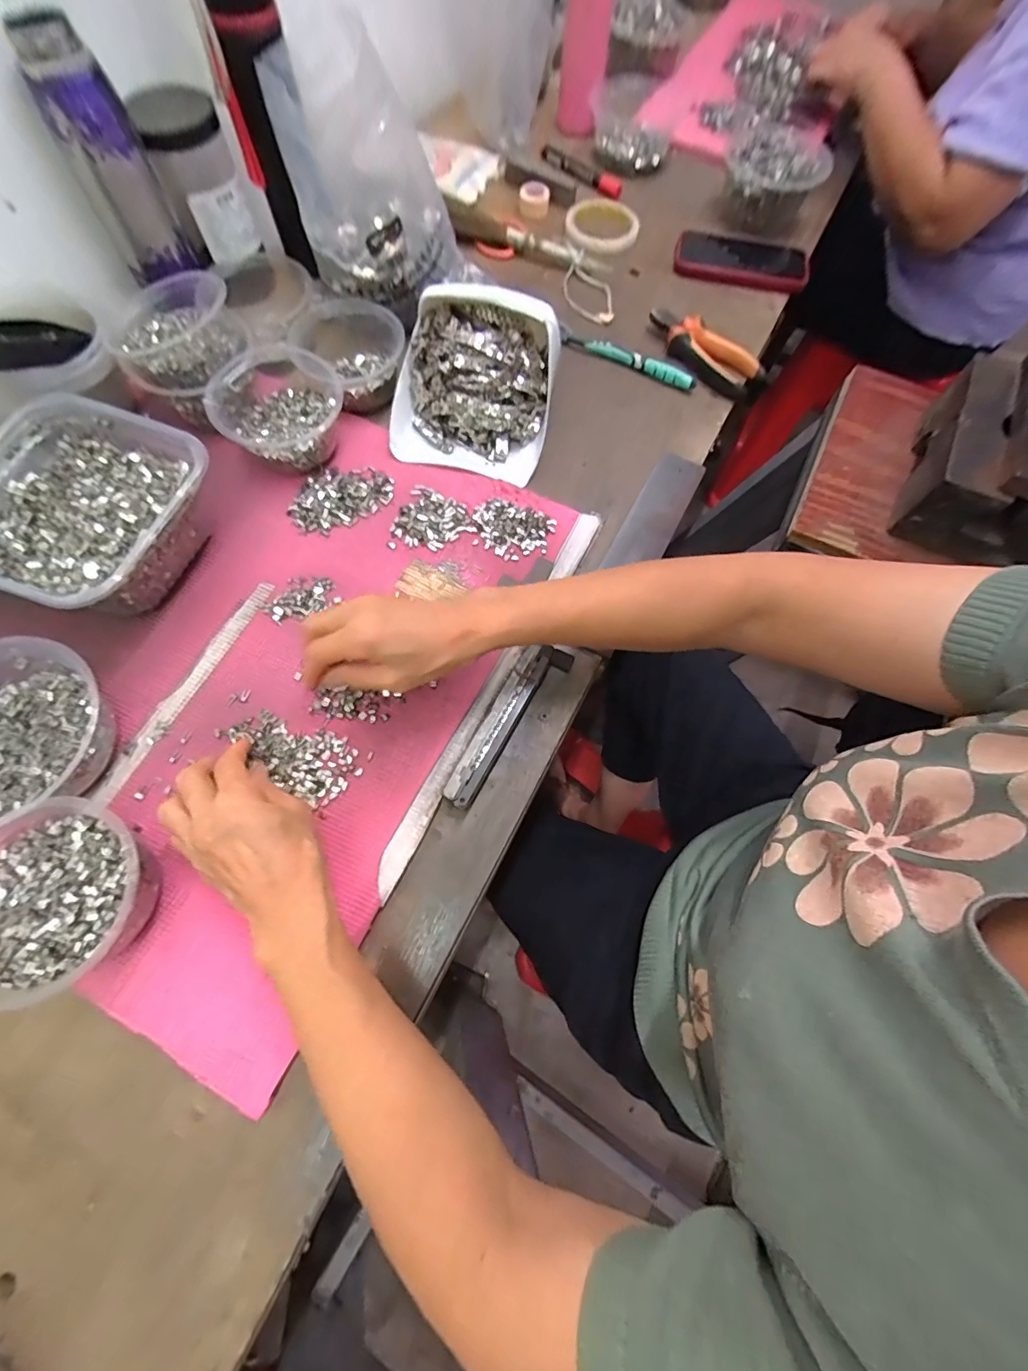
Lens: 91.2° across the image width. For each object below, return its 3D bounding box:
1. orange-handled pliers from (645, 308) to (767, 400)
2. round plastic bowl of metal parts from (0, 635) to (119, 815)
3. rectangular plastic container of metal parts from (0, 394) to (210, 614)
[{"bbox_3d":[0.217,-0.393,0.584,0.151,0.027,0.062,40,72,13],"label":"orange-handled pliers"},{"bbox_3d":[-0.375,0.035,0.367,0.162,0.063,0.142,26,70,9],"label":"round plastic bowl of metal parts"},{"bbox_3d":[-0.358,-0.139,0.428,0.179,0.078,0.172,19,69,6],"label":"rectangular plastic container of metal parts"}]

